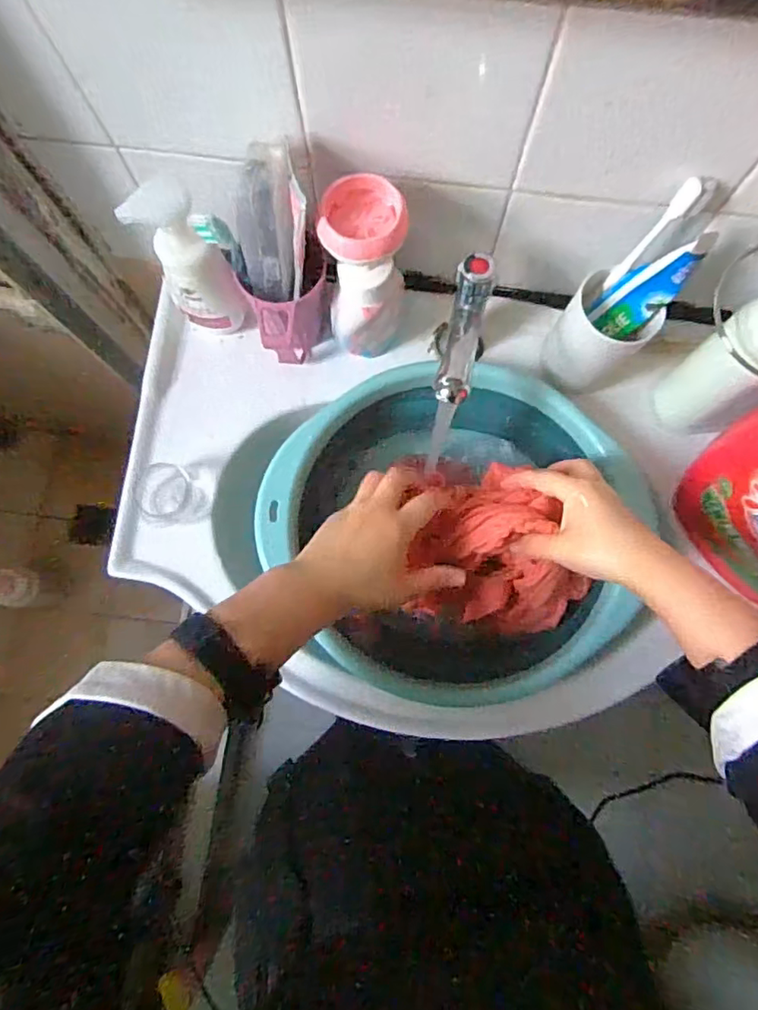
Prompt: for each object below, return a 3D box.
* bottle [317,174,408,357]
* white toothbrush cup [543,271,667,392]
[{"bbox_3d":[-0.010,-0.185,0.476,0.064,0.152,0.068,2,81,0],"label":"bottle"},{"bbox_3d":[0.183,-0.143,0.505,0.070,0.087,0.067,0,81,0],"label":"white toothbrush cup"}]

